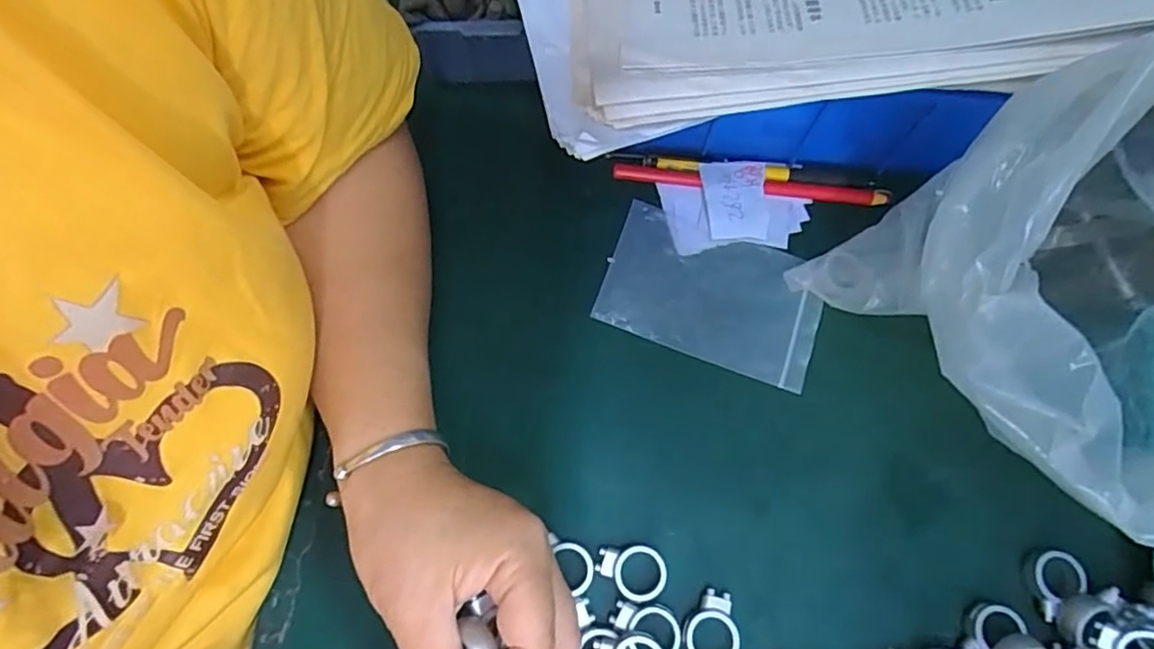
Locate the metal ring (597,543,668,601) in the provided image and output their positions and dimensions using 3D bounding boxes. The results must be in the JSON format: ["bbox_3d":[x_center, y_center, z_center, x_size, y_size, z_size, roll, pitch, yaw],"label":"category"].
[{"bbox_3d":[0.027,0.122,0.300,0.034,0.006,0.025,14,71,3],"label":"metal ring"}]

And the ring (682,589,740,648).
[{"bbox_3d":[0.065,0.147,0.293,0.027,0.007,0.034,11,71,1],"label":"ring"}]

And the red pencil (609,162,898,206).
[{"bbox_3d":[0.104,-0.085,0.370,0.163,0.010,0.010,7,71,0],"label":"red pencil"}]

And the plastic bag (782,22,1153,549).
[{"bbox_3d":[0.220,-0.023,0.266,0.166,0.181,0.168,41,74,11],"label":"plastic bag"}]

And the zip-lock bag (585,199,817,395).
[{"bbox_3d":[0.078,-0.017,0.352,0.123,0.006,0.076,21,76,4],"label":"zip-lock bag"}]

